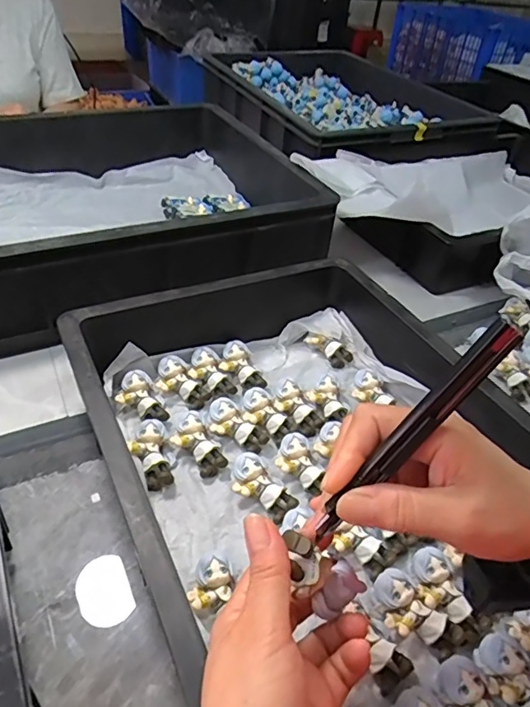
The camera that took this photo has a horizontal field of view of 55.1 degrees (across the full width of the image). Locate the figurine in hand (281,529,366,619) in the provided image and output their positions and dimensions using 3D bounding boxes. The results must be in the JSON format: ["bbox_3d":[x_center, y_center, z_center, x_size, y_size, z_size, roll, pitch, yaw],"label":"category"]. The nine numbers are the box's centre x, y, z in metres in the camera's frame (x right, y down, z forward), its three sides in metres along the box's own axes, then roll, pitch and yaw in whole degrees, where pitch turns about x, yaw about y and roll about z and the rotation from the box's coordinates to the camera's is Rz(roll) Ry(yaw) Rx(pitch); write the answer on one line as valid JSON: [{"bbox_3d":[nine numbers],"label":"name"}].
[{"bbox_3d":[0.028,0.115,0.270,0.029,0.055,0.025,-25,32,26],"label":"figurine in hand"}]

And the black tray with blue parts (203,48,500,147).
[{"bbox_3d":[0.156,-0.566,1.112,0.394,0.094,0.588,-14,44,-22],"label":"black tray with blue parts"}]

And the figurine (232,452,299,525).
[{"bbox_3d":[-0.003,0.113,0.426,0.061,0.018,0.035,42,50,16],"label":"figurine"}]

